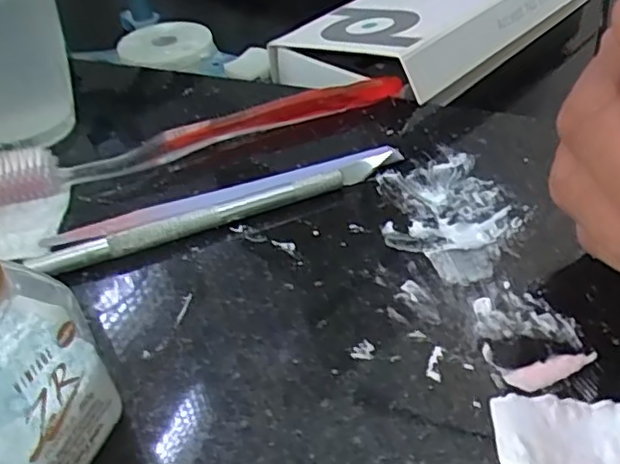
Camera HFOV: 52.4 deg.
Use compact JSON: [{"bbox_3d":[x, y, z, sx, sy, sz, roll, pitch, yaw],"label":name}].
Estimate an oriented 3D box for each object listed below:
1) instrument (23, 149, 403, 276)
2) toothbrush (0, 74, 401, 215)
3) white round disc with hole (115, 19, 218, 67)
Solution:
[{"bbox_3d":[-0.029,-0.008,0.230,0.140,0.007,0.009,-18,41,-15],"label":"instrument"},{"bbox_3d":[-0.050,-0.043,0.267,0.184,0.013,0.021,-19,41,-16],"label":"toothbrush"},{"bbox_3d":[-0.085,-0.111,0.371,0.053,0.009,0.056,-11,41,-9],"label":"white round disc with hole"}]

